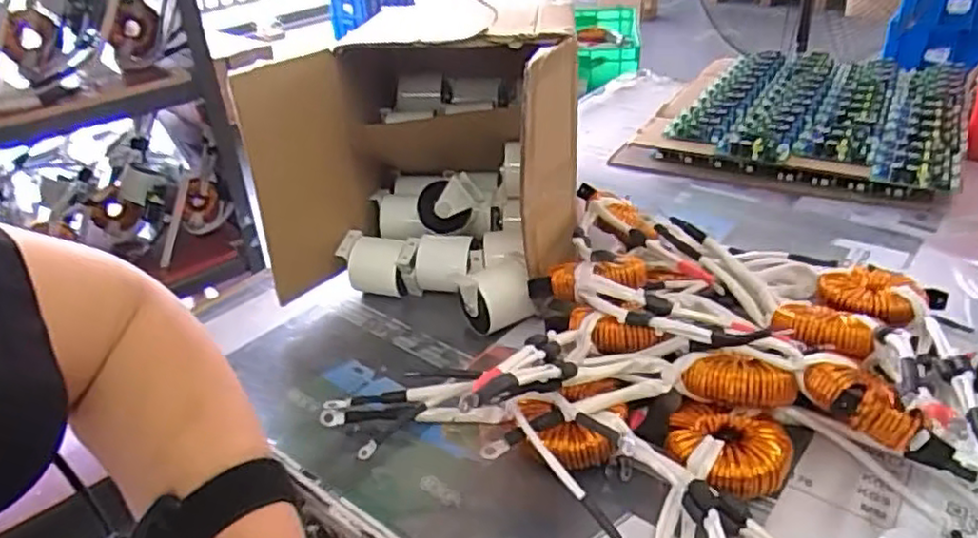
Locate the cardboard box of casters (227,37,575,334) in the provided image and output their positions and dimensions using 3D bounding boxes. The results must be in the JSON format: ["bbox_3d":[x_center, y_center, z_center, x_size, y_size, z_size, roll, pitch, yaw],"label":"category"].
[{"bbox_3d":[-0.069,-0.160,0.958,0.367,0.329,0.387,5,32,13],"label":"cardboard box of casters"}]

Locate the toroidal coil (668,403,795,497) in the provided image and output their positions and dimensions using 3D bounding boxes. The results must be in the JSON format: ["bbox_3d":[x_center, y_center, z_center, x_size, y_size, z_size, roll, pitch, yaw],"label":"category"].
[{"bbox_3d":[0.225,0.173,0.642,0.111,0.039,0.092,6,33,14],"label":"toroidal coil"}]

